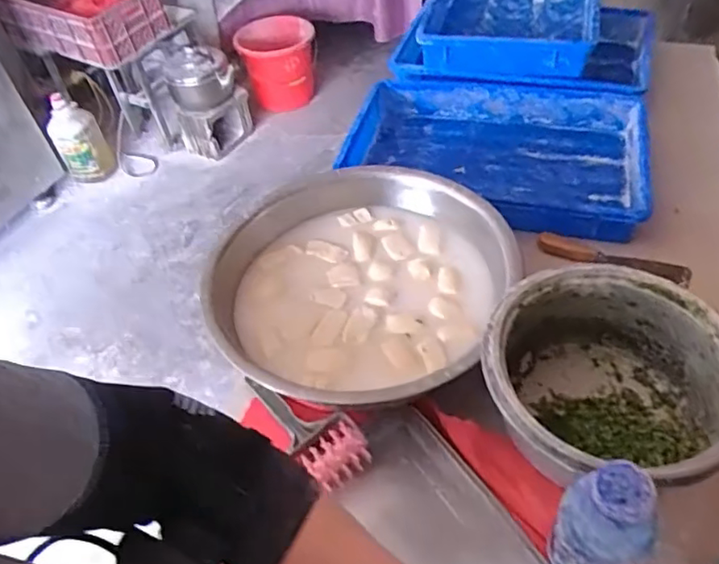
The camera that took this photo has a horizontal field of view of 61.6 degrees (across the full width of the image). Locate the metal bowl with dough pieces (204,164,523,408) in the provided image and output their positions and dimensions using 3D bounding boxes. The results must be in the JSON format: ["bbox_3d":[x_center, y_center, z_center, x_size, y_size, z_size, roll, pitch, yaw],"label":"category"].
[{"bbox_3d":[-0.009,0.000,0.771,0.363,0.077,0.374,-3,47,3],"label":"metal bowl with dough pieces"}]

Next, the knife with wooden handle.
[{"bbox_3d":[0.354,-0.032,0.846,0.203,0.025,0.027,17,51,21],"label":"knife with wooden handle"}]

